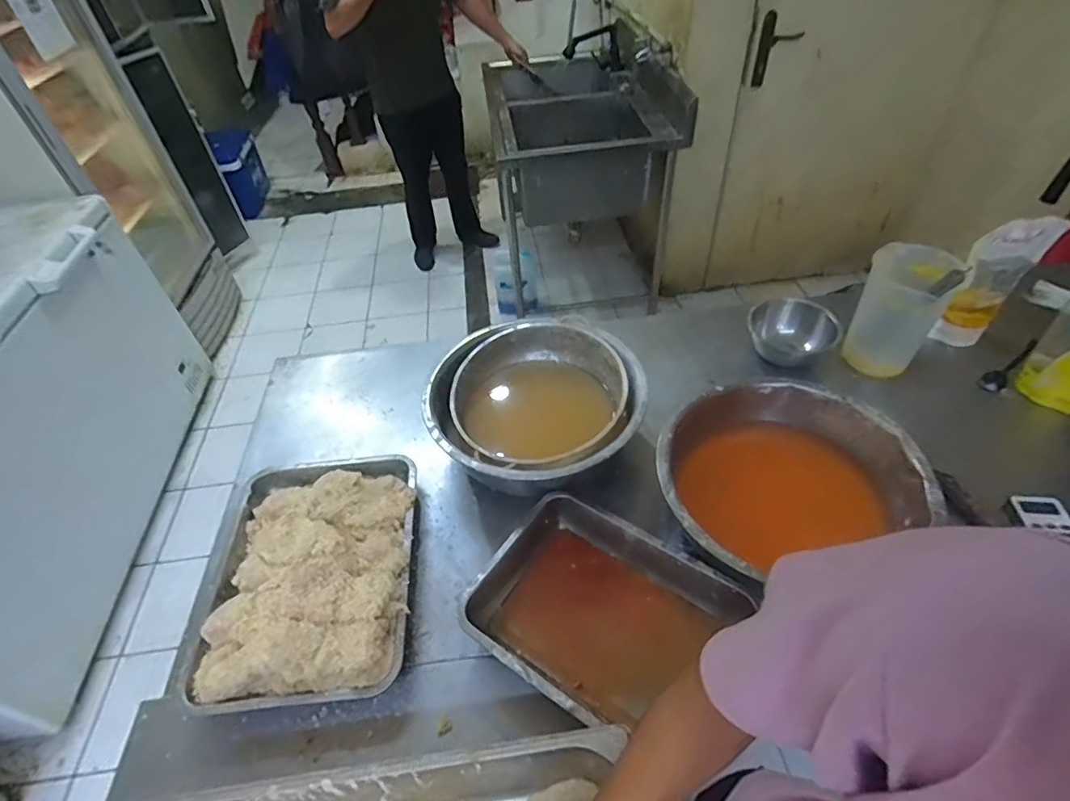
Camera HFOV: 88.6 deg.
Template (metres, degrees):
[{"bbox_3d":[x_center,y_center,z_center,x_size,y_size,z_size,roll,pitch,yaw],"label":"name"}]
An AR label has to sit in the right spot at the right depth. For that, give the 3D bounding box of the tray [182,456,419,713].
[{"bbox_3d":[-0.344,0.245,0.832,0.303,0.107,0.384,-6,47,-2],"label":"tray"}]

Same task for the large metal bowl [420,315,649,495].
[{"bbox_3d":[0.009,0.024,0.995,0.352,0.148,0.370,-2,47,2],"label":"large metal bowl"}]

